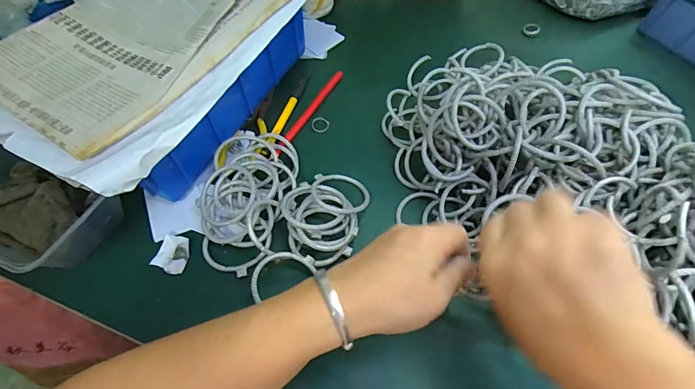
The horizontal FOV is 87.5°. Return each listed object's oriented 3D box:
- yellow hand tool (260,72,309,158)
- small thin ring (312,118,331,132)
[{"bbox_3d":[-0.071,-0.100,0.432,0.011,0.008,0.137,15,61,8],"label":"yellow hand tool"},{"bbox_3d":[-0.033,-0.083,0.431,0.019,0.004,0.021,32,64,17],"label":"small thin ring"}]

